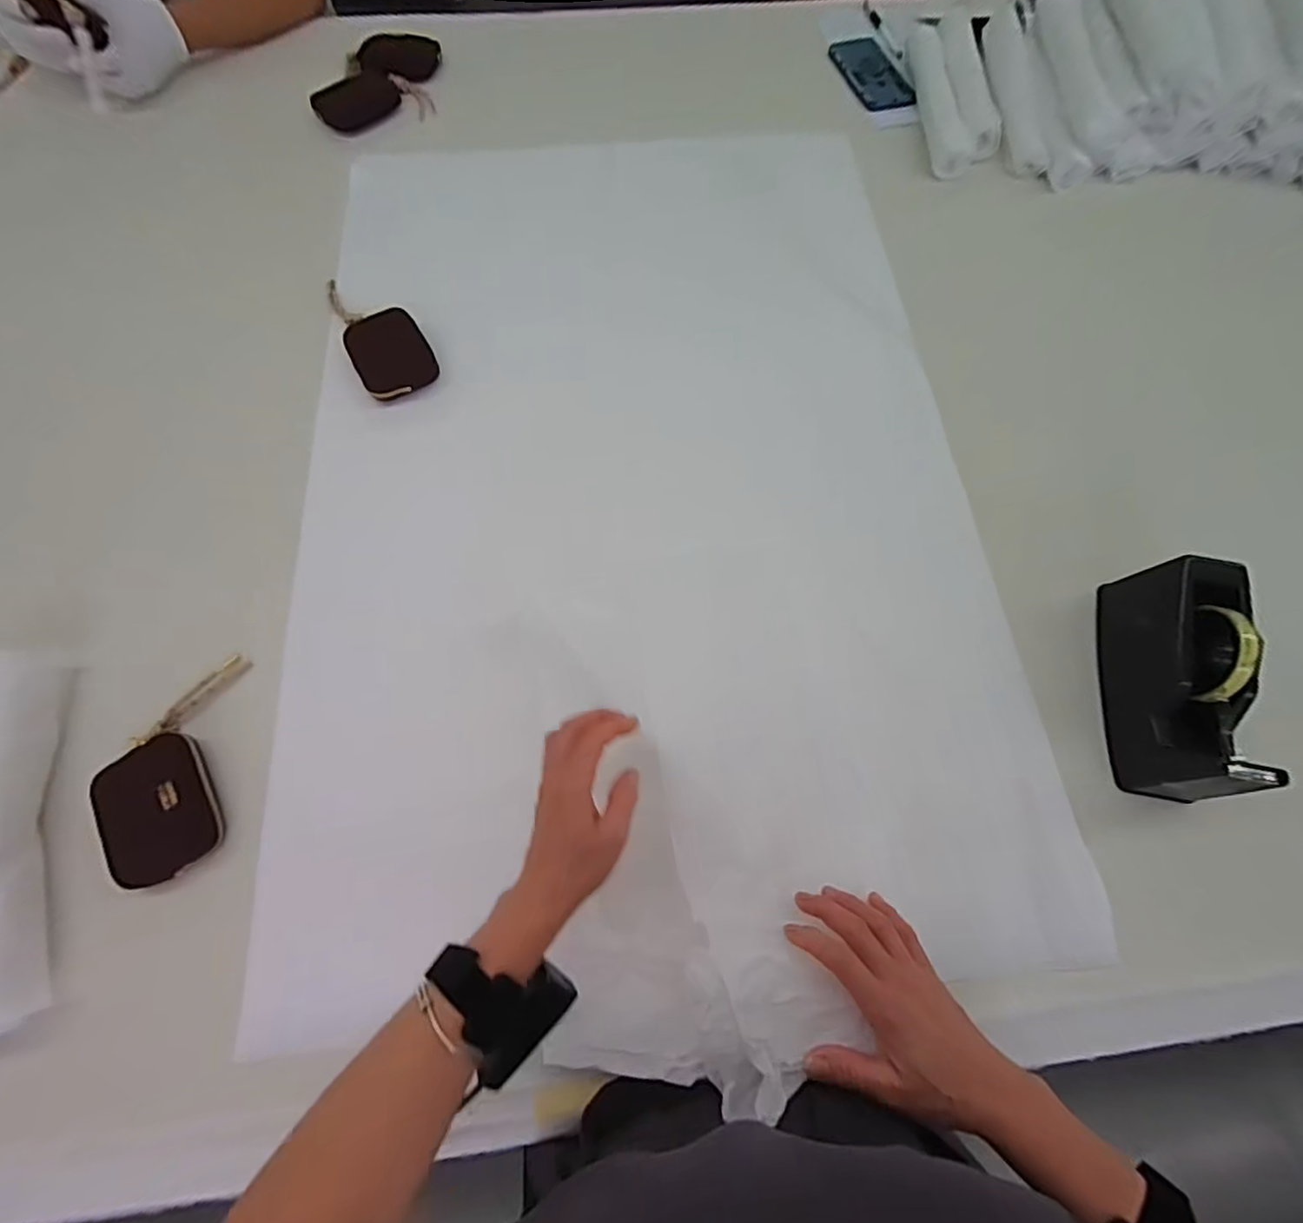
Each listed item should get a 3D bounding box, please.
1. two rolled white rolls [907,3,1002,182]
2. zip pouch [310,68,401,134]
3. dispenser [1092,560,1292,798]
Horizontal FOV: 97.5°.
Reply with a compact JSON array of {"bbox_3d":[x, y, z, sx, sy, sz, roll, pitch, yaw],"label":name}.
[{"bbox_3d":[0.418,-0.734,0.805,0.091,0.038,0.307,-2,70,-3],"label":"two rolled white rolls"},{"bbox_3d":[-0.413,-0.718,0.804,0.086,0.018,0.112,43,74,12],"label":"zip pouch"},{"bbox_3d":[0.463,0.056,0.498,0.067,0.095,0.201,9,70,1],"label":"dispenser"}]

